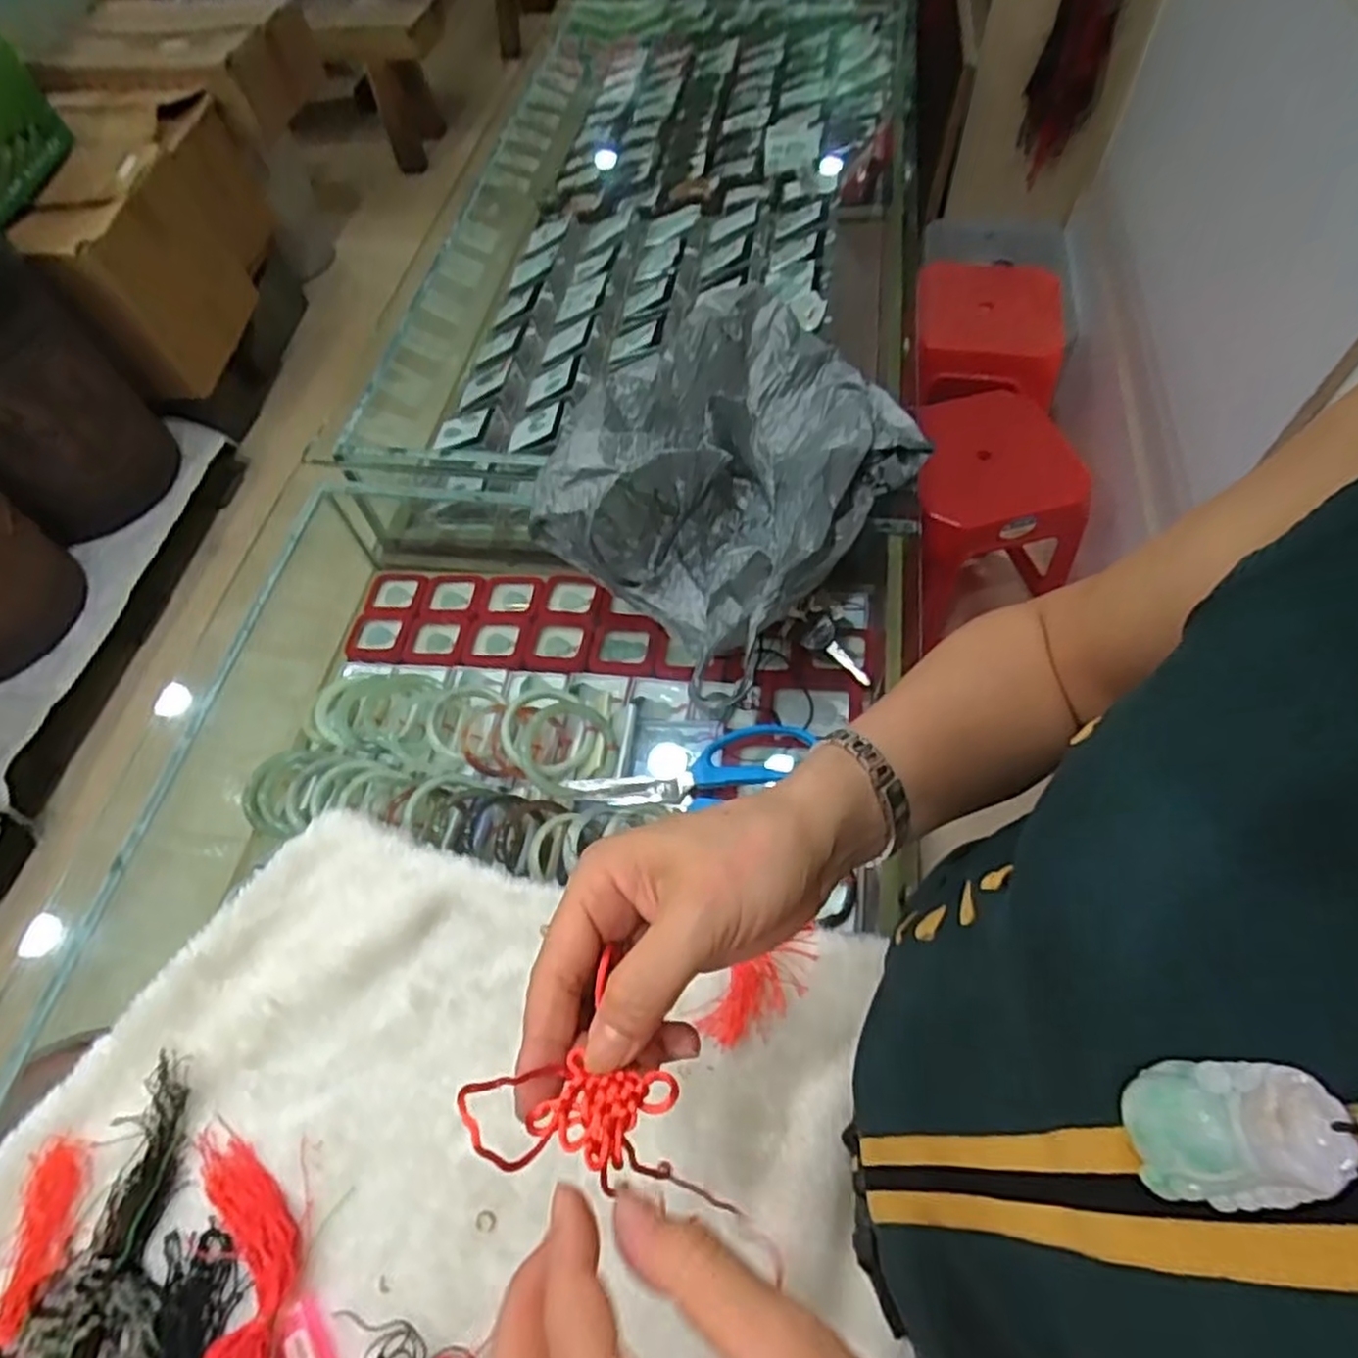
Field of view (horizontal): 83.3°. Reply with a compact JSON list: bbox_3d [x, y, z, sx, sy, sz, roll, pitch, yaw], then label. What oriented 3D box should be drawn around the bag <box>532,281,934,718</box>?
[{"bbox_3d":[0.052,-0.179,0.632,0.218,0.121,0.329,29,65,19],"label":"bag"}]

